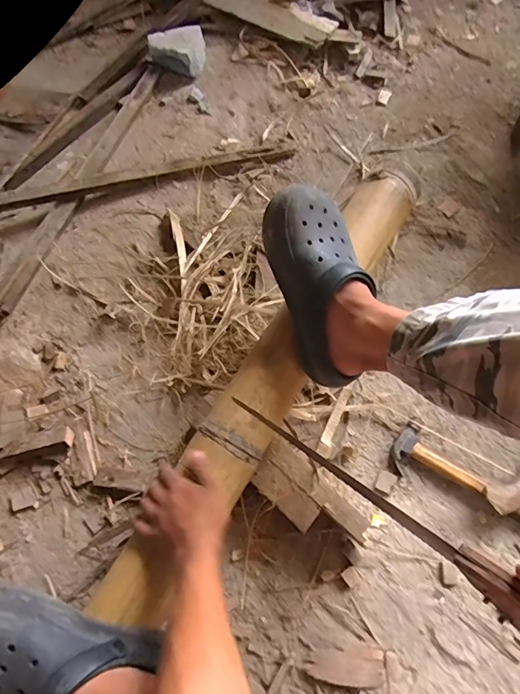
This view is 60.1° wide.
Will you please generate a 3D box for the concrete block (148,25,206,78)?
[{"bbox_3d":[-0.196,-0.706,1.078,0.134,0.070,0.102,-12,67,-5],"label":"concrete block"}]

